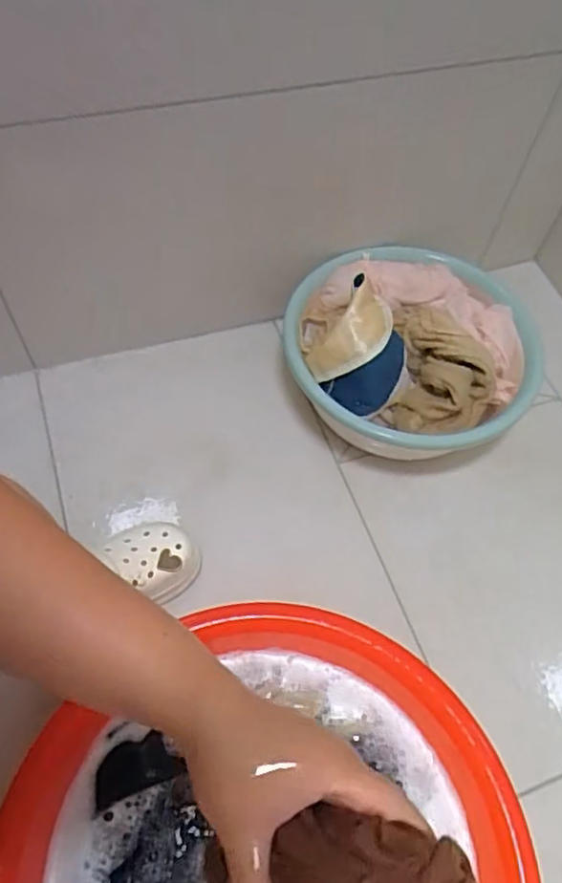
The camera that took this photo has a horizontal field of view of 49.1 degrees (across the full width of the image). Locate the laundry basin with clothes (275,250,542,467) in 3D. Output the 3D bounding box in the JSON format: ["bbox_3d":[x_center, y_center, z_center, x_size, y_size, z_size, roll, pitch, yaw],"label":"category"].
[{"bbox_3d":[0.199,-0.148,0.983,0.384,0.208,0.402,30,61,13],"label":"laundry basin with clothes"}]

